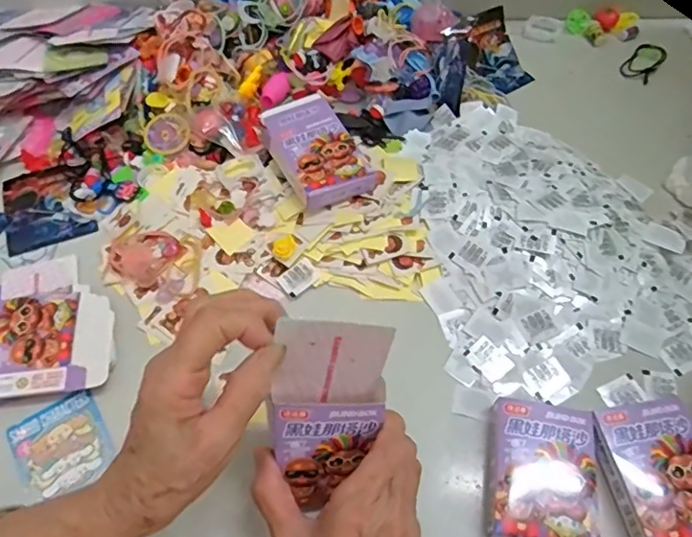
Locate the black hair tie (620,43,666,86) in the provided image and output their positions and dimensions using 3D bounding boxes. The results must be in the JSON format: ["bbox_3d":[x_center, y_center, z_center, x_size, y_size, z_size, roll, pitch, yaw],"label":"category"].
[{"bbox_3d":[0.339,-0.235,0.603,0.034,0.008,0.061,35,65,20],"label":"black hair tie"}]

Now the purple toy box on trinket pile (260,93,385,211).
[{"bbox_3d":[-0.028,-0.111,0.495,0.079,0.033,0.124,-26,61,-15],"label":"purple toy box on trinket pile"}]

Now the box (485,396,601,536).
[{"bbox_3d":[0.132,0.138,0.362,0.069,0.028,0.093,10,59,7],"label":"box"}]

